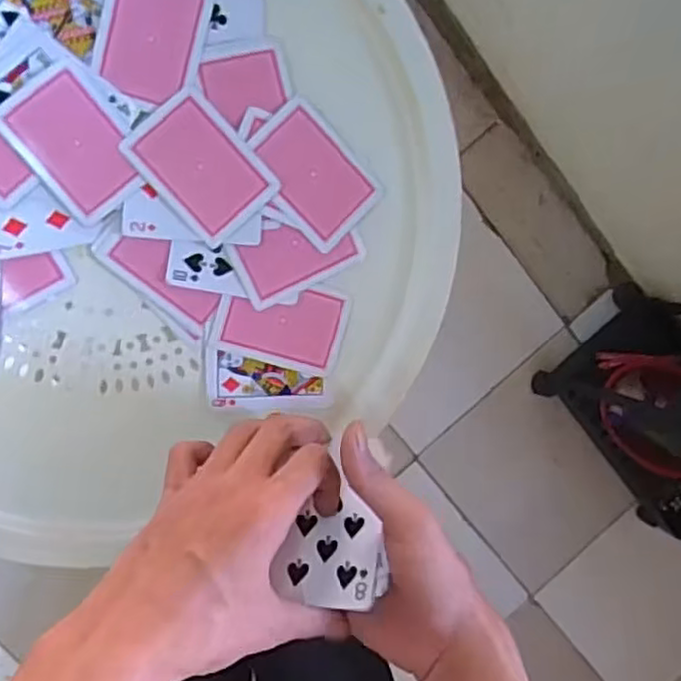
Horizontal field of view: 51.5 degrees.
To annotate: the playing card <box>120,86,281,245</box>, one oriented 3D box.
[{"bbox_3d":[-0.088,-0.110,0.446,0.061,0.004,0.084,-43,99,2],"label":"playing card"}]

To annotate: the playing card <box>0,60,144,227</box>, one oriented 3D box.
[{"bbox_3d":[-0.163,-0.121,0.435,0.060,0.004,0.083,-41,102,0],"label":"playing card"}]

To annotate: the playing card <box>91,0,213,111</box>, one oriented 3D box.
[{"bbox_3d":[-0.116,-0.187,0.434,0.060,0.004,0.081,14,96,-15],"label":"playing card"}]

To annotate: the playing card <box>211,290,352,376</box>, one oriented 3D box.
[{"bbox_3d":[-0.040,-0.012,0.474,0.083,0.010,0.055,15,96,-7],"label":"playing card"}]

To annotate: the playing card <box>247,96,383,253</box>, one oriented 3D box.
[{"bbox_3d":[-0.018,-0.108,0.461,0.084,0.006,0.062,45,81,-15],"label":"playing card"}]

